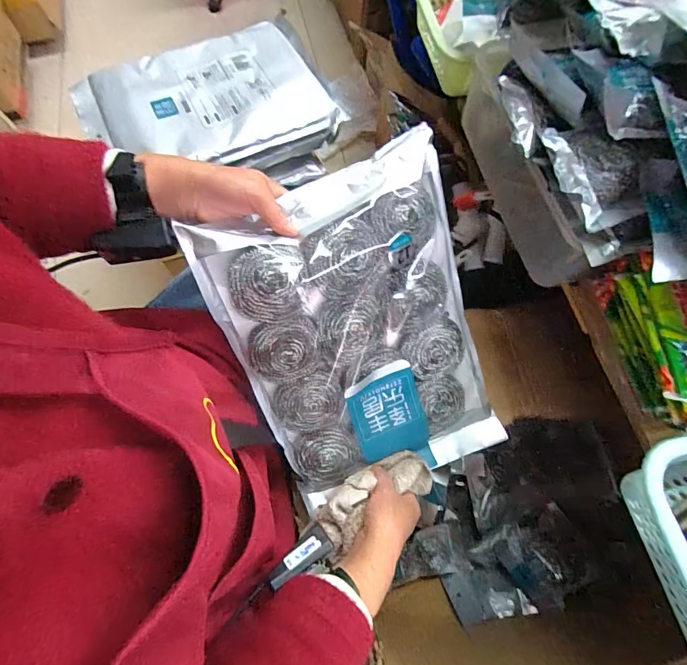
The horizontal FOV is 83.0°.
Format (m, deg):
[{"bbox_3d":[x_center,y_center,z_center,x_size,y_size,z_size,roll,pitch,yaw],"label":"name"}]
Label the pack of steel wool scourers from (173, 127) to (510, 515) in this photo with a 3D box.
[{"bbox_3d":[0.028,0.014,0.455,0.277,0.047,0.379,-22,115,-9],"label":"pack of steel wool scourers"}]

